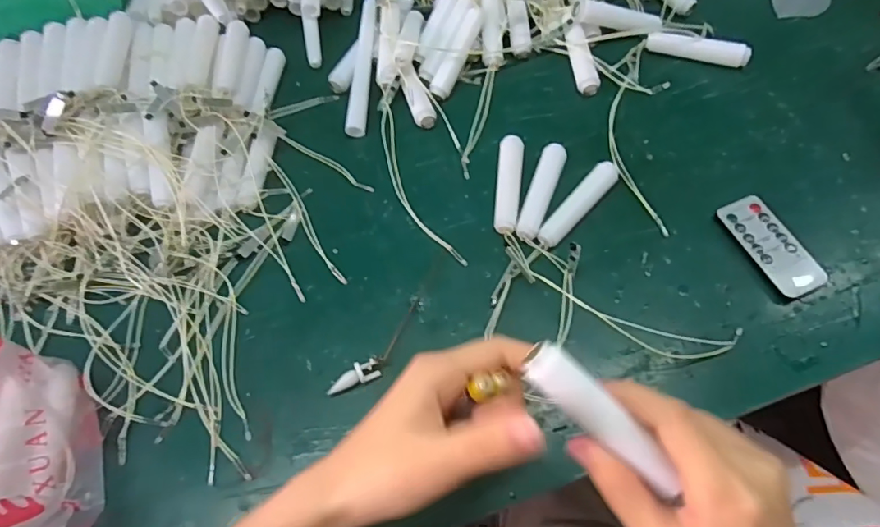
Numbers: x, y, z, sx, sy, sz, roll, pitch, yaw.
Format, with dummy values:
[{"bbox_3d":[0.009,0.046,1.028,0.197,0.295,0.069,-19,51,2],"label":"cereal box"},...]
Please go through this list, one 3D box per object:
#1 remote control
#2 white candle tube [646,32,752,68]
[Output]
[{"bbox_3d":[0.249,-0.014,0.386,0.039,0.006,0.083,-24,65,-8],"label":"remote control"},{"bbox_3d":[0.241,-0.201,0.480,0.089,0.022,0.015,16,66,11],"label":"white candle tube"}]

